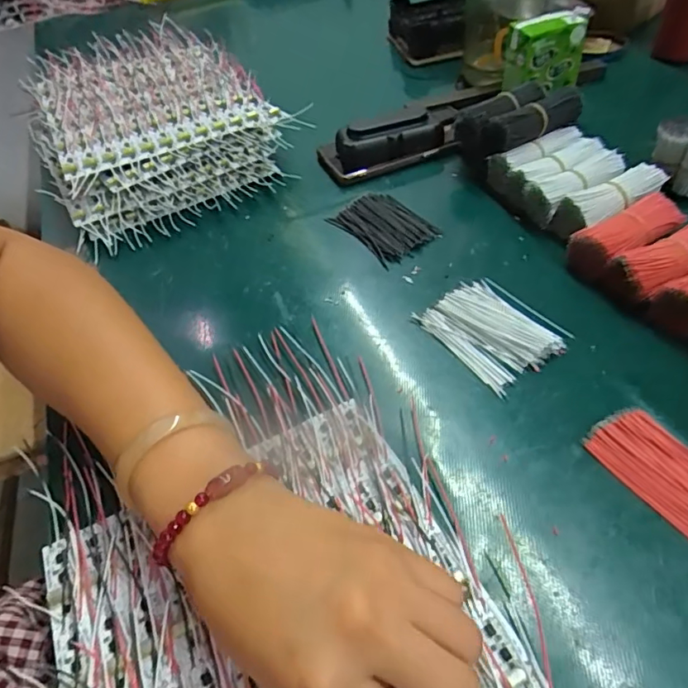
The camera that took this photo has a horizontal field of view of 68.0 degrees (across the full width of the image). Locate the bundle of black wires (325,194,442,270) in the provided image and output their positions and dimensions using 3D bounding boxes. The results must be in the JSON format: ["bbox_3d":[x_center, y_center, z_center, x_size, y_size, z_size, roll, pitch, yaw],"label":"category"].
[{"bbox_3d":[0.036,-0.108,0.459,0.062,0.013,0.089,-30,53,-18],"label":"bundle of black wires"}]

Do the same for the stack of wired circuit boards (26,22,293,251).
[{"bbox_3d":[-0.216,-0.250,0.573,0.239,0.073,0.344,-26,52,-15],"label":"stack of wired circuit boards"}]

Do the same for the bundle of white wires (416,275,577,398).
[{"bbox_3d":[0.105,-0.011,0.362,0.070,0.008,0.087,-31,53,-19],"label":"bundle of white wires"}]

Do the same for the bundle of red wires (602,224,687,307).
[{"bbox_3d":[0.229,-0.056,0.360,0.078,0.034,0.036,-23,51,-13],"label":"bundle of red wires"}]

